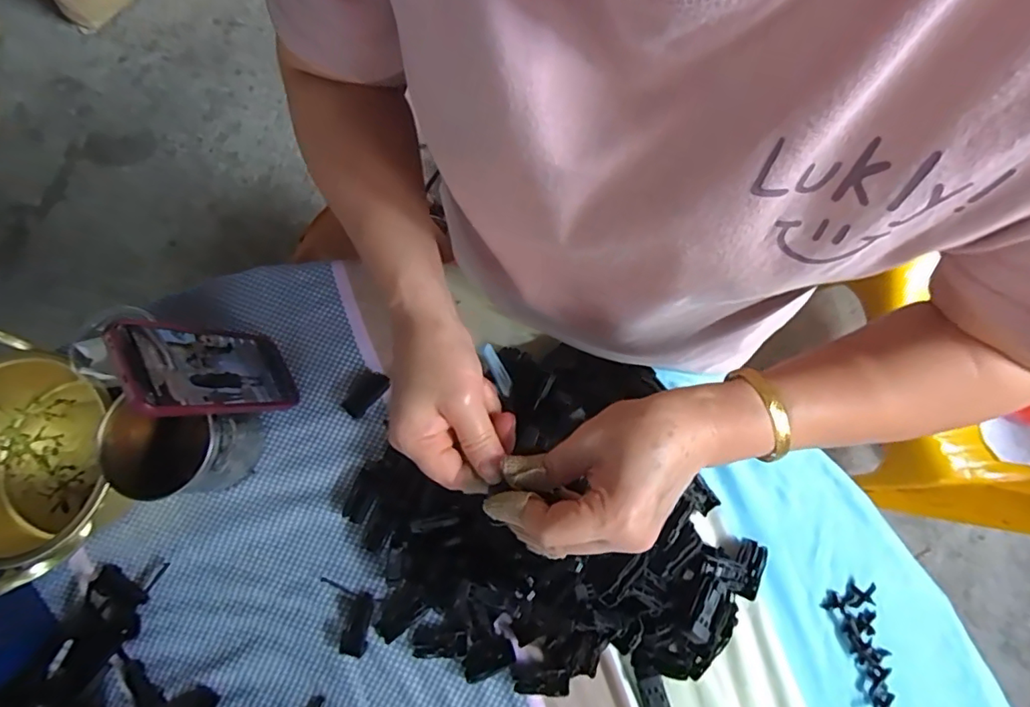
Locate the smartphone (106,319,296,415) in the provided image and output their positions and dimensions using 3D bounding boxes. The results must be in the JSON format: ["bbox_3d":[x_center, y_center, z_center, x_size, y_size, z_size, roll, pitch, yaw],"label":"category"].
[{"bbox_3d":[-0.246,0.013,0.437,0.009,0.160,0.075,-30,78,13],"label":"smartphone"}]

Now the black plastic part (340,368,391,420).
[{"bbox_3d":[-0.141,0.038,0.503,0.025,0.011,0.046,31,80,8],"label":"black plastic part"}]

